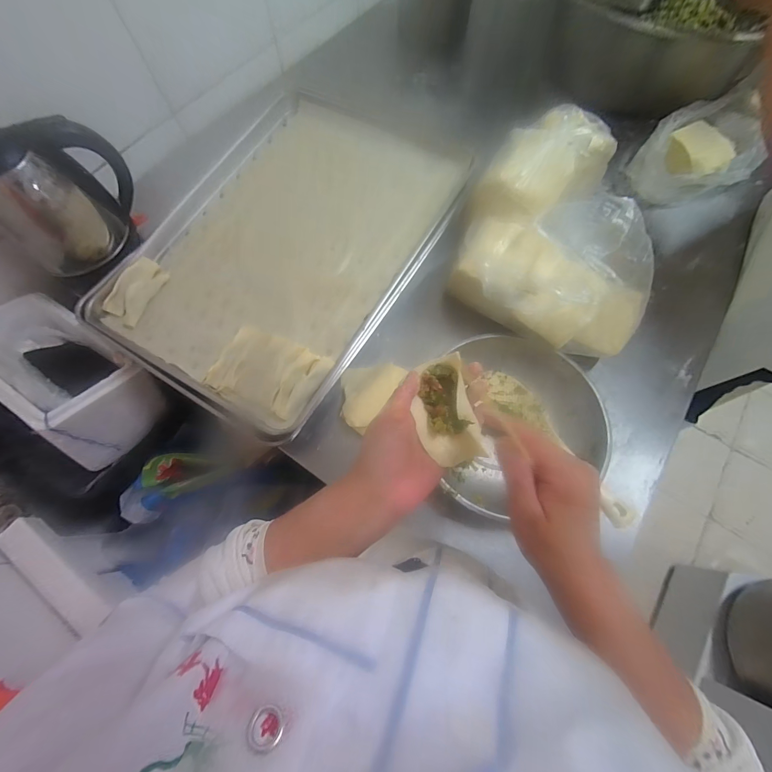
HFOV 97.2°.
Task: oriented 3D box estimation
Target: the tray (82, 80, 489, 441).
[{"bbox_3d":[-0.157,-0.259,0.573,0.440,0.046,0.615,31,74,11],"label":"tray"}]

